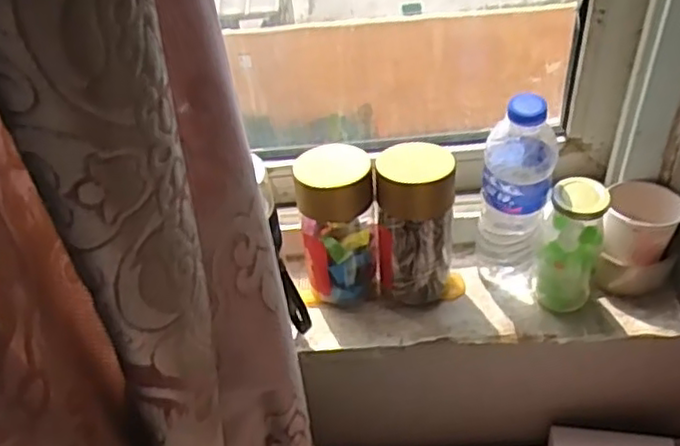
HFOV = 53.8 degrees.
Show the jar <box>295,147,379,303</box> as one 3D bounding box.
[{"bbox_3d":[-0.001,0.004,0.663,0.071,0.142,0.078,-8,44,-2],"label":"jar"}]

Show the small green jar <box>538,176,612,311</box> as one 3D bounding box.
[{"bbox_3d":[0.215,0.023,0.624,0.052,0.131,0.045,20,49,24],"label":"small green jar"}]

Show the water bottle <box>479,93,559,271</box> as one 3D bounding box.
[{"bbox_3d":[0.162,-0.026,0.624,0.062,0.212,0.062,8,46,14],"label":"water bottle"}]

